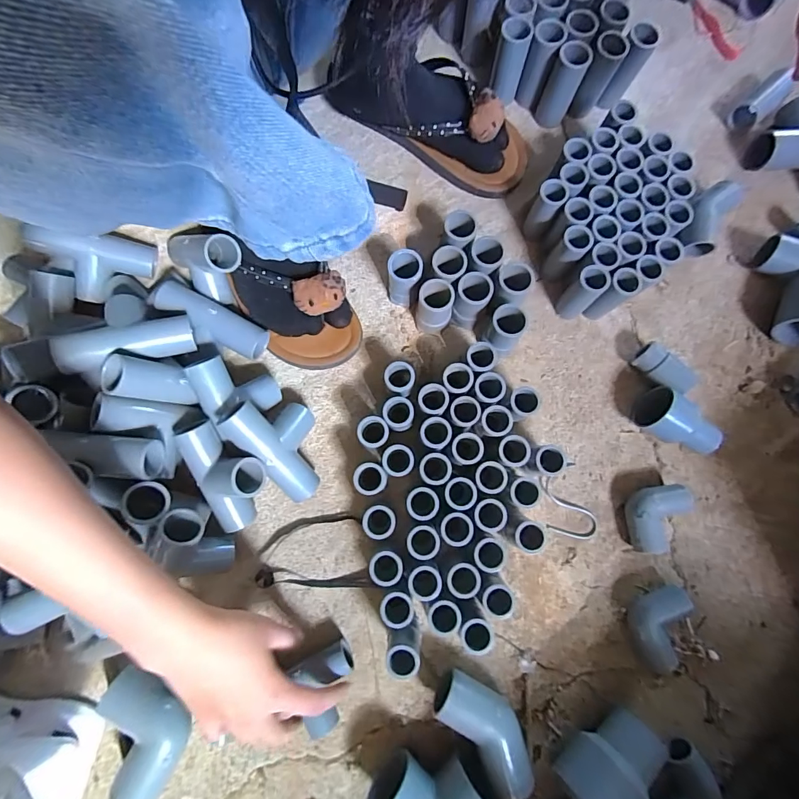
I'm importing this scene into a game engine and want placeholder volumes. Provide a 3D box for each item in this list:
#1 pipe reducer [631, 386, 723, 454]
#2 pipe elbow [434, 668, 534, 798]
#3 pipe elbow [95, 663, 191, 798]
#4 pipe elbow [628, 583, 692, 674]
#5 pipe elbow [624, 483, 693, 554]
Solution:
[{"bbox_3d":[0.277,0.020,0.398,0.075,0.046,0.041,23,81,4],"label":"pipe reducer"},{"bbox_3d":[0.075,0.284,0.351,0.053,0.038,0.108,-40,82,-7],"label":"pipe elbow"},{"bbox_3d":[-0.215,0.288,0.351,0.058,0.041,0.105,-10,80,-2],"label":"pipe elbow"},{"bbox_3d":[0.232,0.206,0.369,0.043,0.031,0.074,13,80,2],"label":"pipe elbow"},{"bbox_3d":[0.246,0.113,0.387,0.054,0.032,0.060,-1,80,0],"label":"pipe elbow"}]

